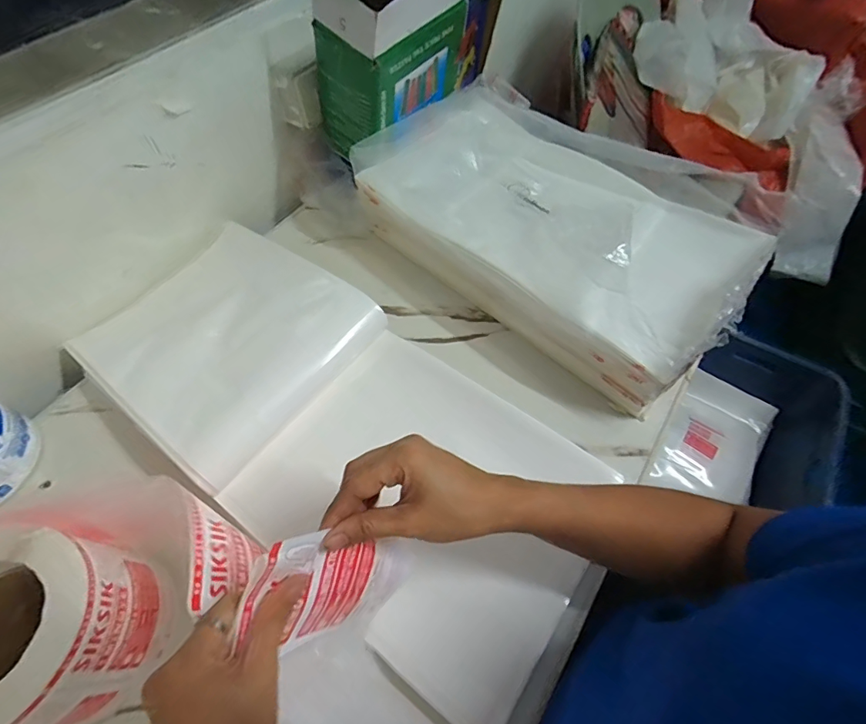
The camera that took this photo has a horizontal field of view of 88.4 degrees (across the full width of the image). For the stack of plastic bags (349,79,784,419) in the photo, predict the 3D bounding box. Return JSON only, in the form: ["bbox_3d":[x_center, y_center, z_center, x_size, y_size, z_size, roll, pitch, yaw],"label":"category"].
[{"bbox_3d":[0.155,-0.186,0.588,0.469,0.134,0.295,37,65,20],"label":"stack of plastic bags"}]

